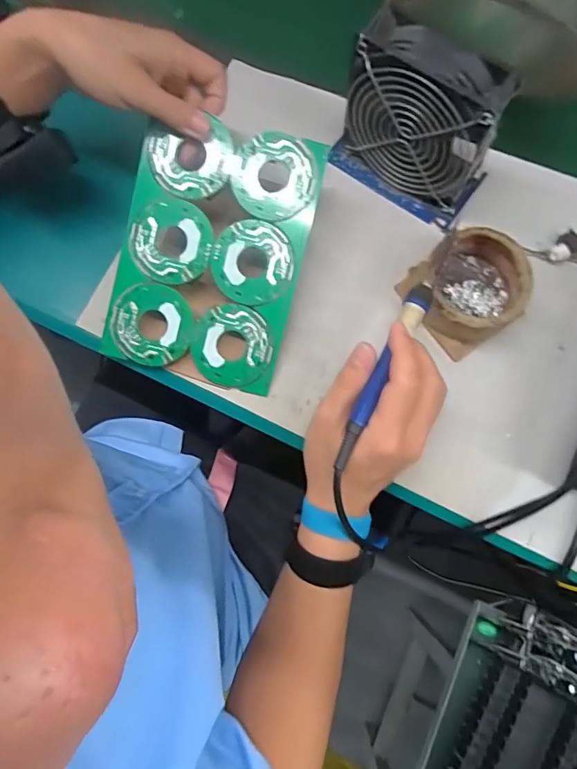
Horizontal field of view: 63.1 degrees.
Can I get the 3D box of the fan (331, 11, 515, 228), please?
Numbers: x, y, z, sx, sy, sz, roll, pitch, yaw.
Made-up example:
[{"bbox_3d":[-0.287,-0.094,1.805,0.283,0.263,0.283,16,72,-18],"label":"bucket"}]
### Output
[{"bbox_3d":[0.104,-0.214,0.387,0.131,0.122,0.055,34,80,9],"label":"fan"}]

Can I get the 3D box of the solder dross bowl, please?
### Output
[{"bbox_3d":[0.154,-0.081,0.391,0.080,0.040,0.084,0,76,2],"label":"solder dross bowl"}]

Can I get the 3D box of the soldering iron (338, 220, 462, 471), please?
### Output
[{"bbox_3d":[0.080,-0.032,0.333,0.016,0.014,0.194,25,79,8],"label":"soldering iron"}]

